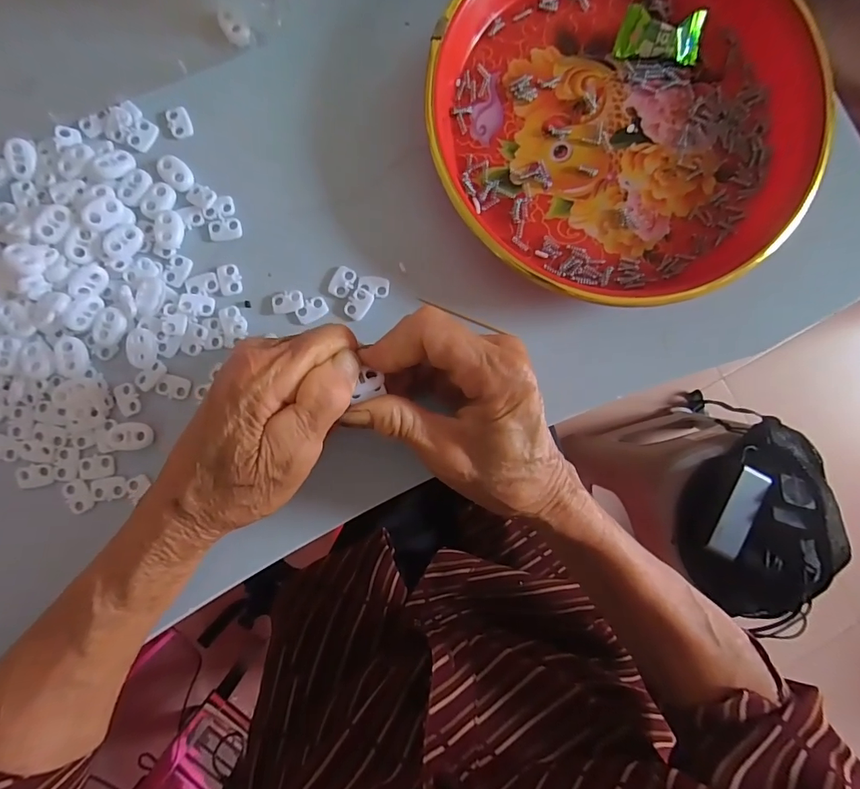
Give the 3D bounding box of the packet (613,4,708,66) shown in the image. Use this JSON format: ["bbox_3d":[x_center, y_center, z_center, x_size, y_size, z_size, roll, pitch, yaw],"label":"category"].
[{"bbox_3d":[0.136,-0.212,0.268,0.047,0.015,0.025,7,87,-3],"label":"packet"}]

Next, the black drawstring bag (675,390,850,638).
[{"bbox_3d":[0.450,0.167,0.643,0.169,0.124,0.301,14,87,-3],"label":"black drawstring bag"}]

